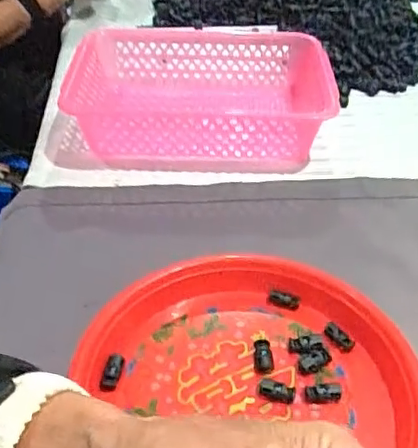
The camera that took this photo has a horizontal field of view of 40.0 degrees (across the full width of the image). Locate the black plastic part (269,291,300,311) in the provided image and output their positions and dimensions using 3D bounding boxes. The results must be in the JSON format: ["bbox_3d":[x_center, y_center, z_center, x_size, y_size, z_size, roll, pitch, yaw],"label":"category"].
[{"bbox_3d":[0.065,0.068,0.502,0.027,0.011,0.010,14,43,14],"label":"black plastic part"}]

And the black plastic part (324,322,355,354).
[{"bbox_3d":[0.107,0.094,0.472,0.010,0.009,0.027,-32,68,-32],"label":"black plastic part"}]

